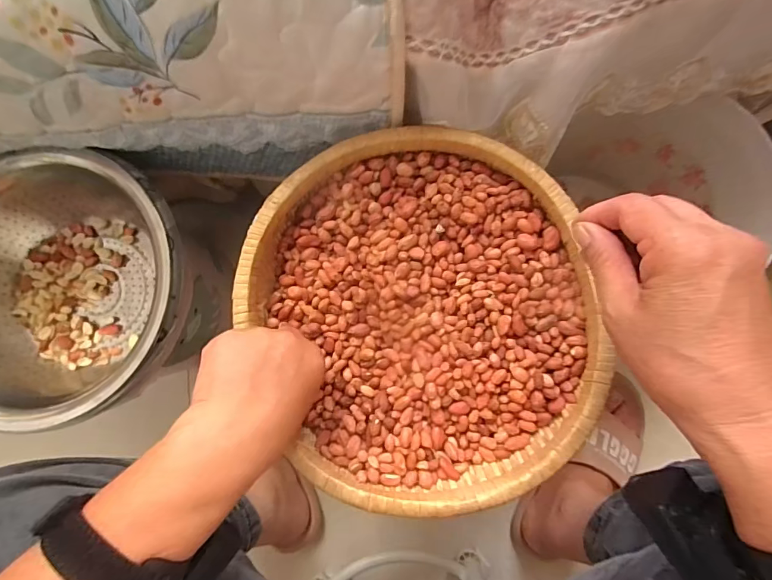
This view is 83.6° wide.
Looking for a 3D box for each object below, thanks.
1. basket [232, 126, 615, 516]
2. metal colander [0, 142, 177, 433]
[{"bbox_3d":[0.028,0.013,0.347,0.257,0.055,0.289,-27,83,-1],"label":"basket"},{"bbox_3d":[-0.322,-0.001,0.437,0.253,0.096,0.243,1,83,2],"label":"metal colander"}]

